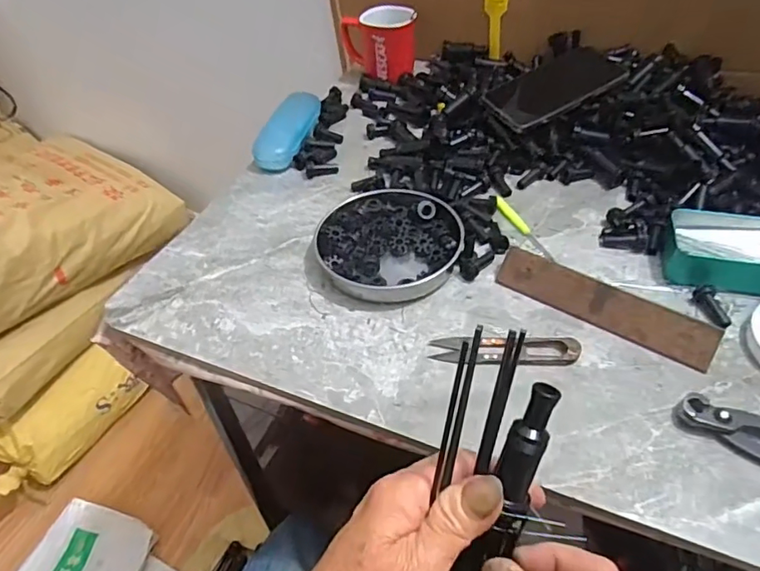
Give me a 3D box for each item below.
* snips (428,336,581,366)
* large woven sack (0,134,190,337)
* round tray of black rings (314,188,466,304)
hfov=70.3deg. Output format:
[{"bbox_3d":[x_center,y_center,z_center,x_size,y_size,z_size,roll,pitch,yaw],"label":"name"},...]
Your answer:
[{"bbox_3d":[0.101,0.051,0.439,0.117,0.011,0.029,2,45,3],"label":"snips"},{"bbox_3d":[-0.780,-0.105,1.075,0.370,0.218,0.654,24,50,23],"label":"large woven sack"},{"bbox_3d":[0.009,-0.042,0.523,0.135,0.031,0.133,-1,45,1],"label":"round tray of black rings"}]

